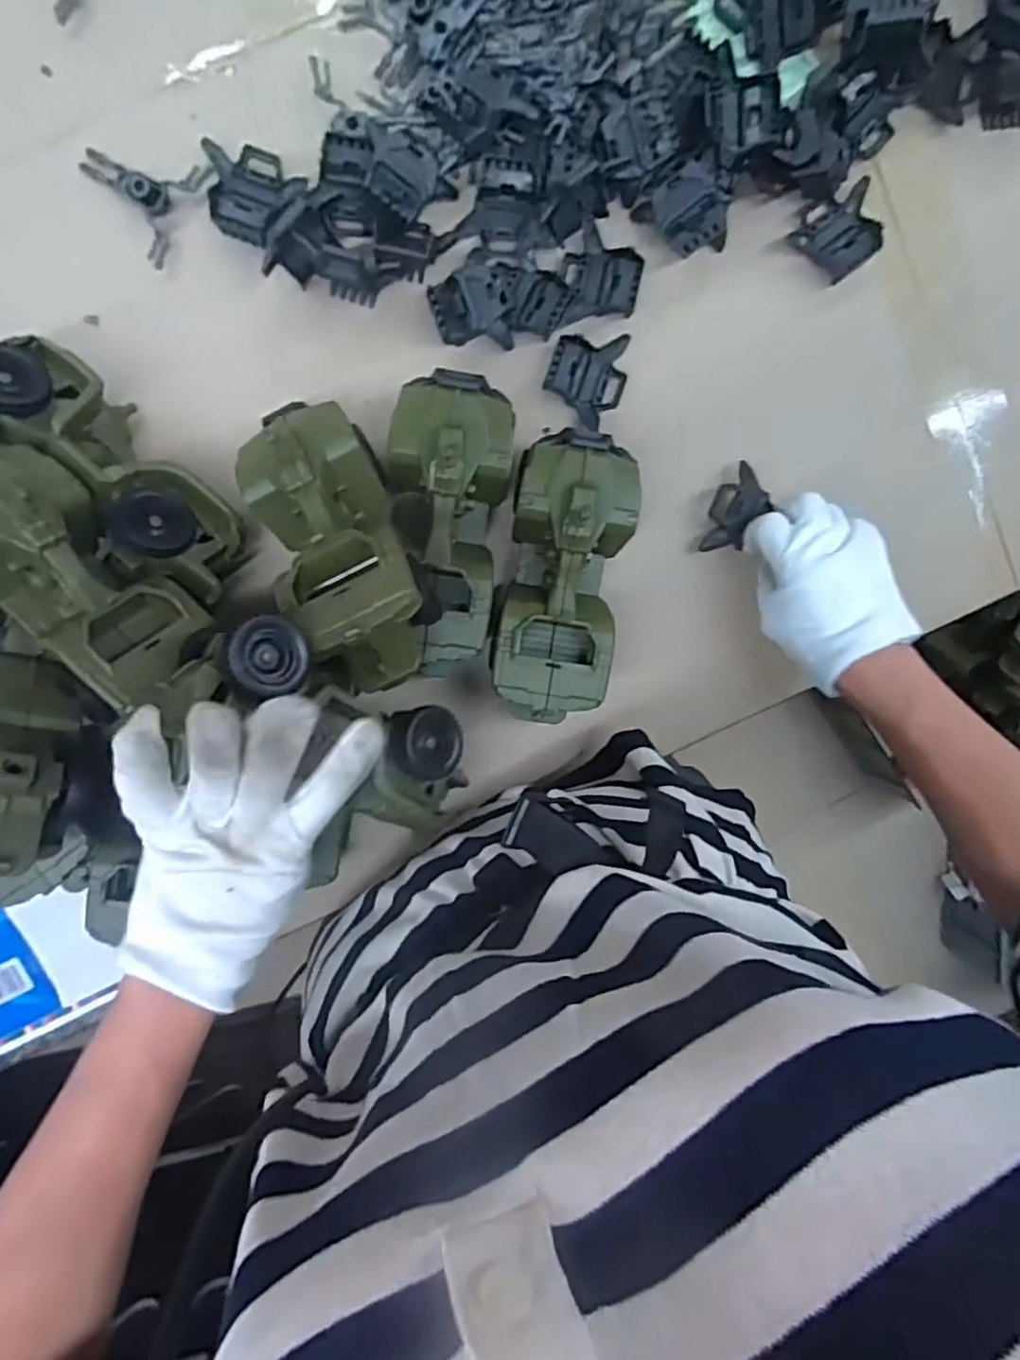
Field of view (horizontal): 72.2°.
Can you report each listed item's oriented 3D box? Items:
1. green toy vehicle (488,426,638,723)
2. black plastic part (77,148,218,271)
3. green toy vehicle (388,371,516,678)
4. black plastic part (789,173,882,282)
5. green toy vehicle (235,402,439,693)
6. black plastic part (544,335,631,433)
[{"bbox_3d":[0.034,-0.068,0.485,0.079,0.079,0.190,9,97,-5],"label":"green toy vehicle"},{"bbox_3d":[-0.251,-0.331,0.466,0.073,0.018,0.072,32,94,-7],"label":"black plastic part"},{"bbox_3d":[-0.039,-0.103,0.477,0.076,0.079,0.189,1,97,-4],"label":"green toy vehicle"},{"bbox_3d":[0.240,-0.323,0.501,0.063,0.016,0.051,-43,98,2],"label":"black plastic part"},{"bbox_3d":[-0.102,-0.083,0.432,0.088,0.087,0.194,-23,72,-1],"label":"green toy vehicle"},{"bbox_3d":[0.055,-0.217,0.501,0.054,0.014,0.067,18,96,-6],"label":"black plastic part"}]

